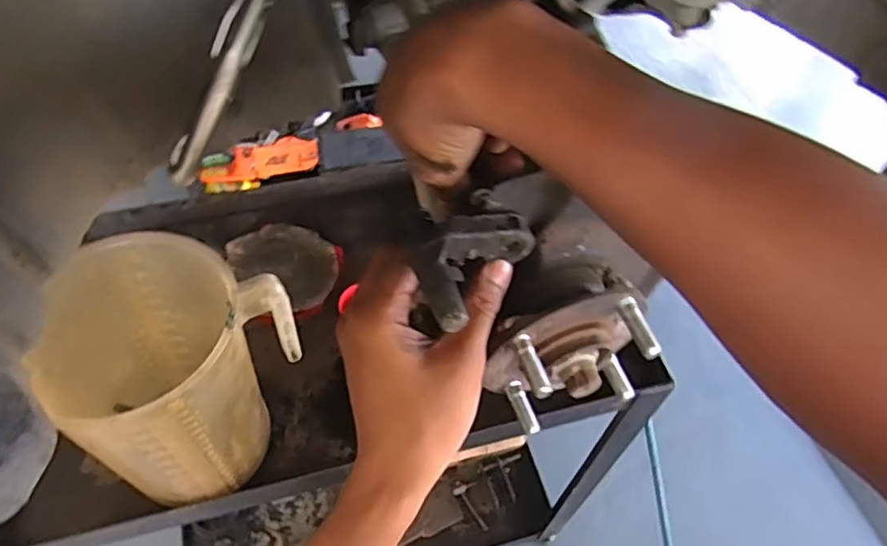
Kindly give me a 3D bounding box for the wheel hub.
[{"bbox_3d":[0.079,0.060,0.394,0.098,0.092,0.048,-14,57,-11],"label":"wheel hub"}]

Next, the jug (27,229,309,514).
[{"bbox_3d":[-0.277,0.098,0.639,0.175,0.227,0.204,26,59,15],"label":"jug"}]

